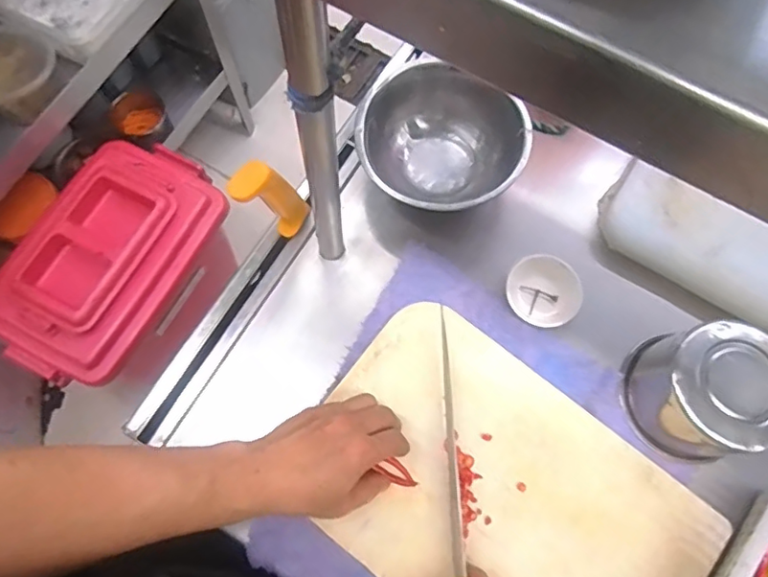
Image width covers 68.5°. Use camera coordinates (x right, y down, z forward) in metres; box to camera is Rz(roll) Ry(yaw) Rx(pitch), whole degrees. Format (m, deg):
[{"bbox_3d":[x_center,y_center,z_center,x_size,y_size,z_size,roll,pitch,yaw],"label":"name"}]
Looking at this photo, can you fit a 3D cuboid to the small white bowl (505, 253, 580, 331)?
[{"bbox_3d":[0.159,0.003,0.561,0.063,0.025,0.071,-43,77,-14],"label":"small white bowl"}]

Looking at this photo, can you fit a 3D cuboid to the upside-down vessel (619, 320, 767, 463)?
[{"bbox_3d":[0.284,0.091,0.494,0.108,0.083,0.109,0,72,-1],"label":"upside-down vessel"}]

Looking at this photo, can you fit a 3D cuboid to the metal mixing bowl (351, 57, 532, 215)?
[{"bbox_3d":[0.056,-0.140,0.582,0.161,0.070,0.144,26,73,7],"label":"metal mixing bowl"}]

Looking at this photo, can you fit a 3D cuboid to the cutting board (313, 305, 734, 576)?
[{"bbox_3d":[0.103,0.189,0.504,0.345,0.022,0.226,36,77,11],"label":"cutting board"}]

